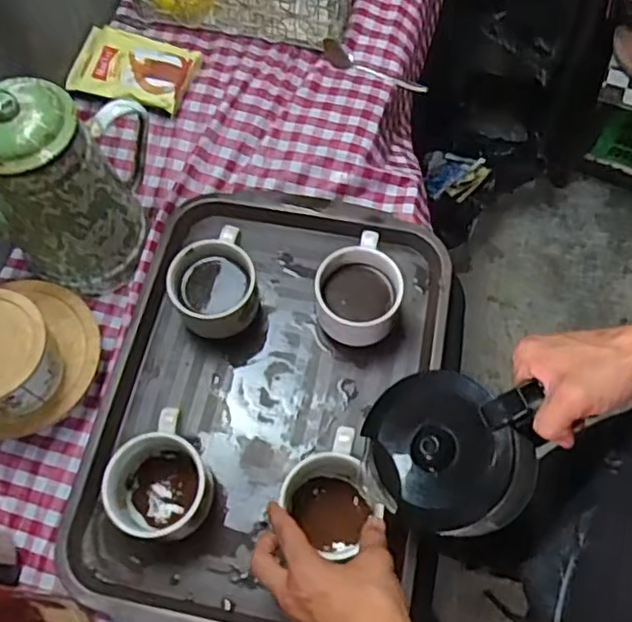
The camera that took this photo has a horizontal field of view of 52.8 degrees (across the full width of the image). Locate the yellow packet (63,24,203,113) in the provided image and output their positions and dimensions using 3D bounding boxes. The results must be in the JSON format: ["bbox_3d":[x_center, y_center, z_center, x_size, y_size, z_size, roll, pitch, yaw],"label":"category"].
[{"bbox_3d":[-0.204,-0.267,0.700,0.125,0.026,0.086,11,65,6],"label":"yellow packet"}]

